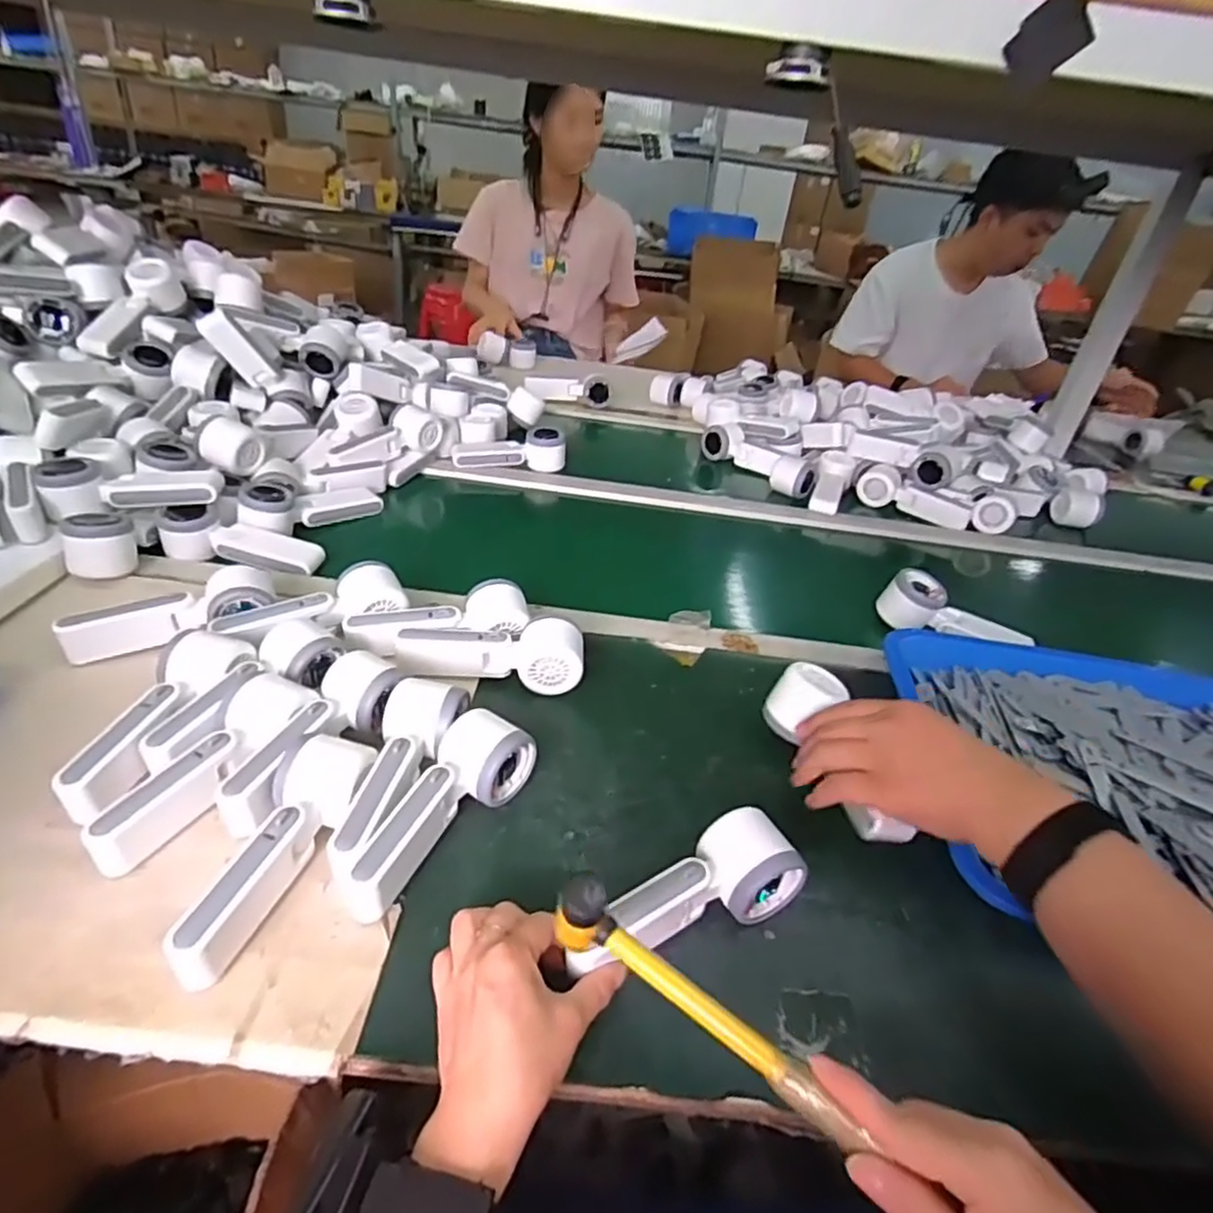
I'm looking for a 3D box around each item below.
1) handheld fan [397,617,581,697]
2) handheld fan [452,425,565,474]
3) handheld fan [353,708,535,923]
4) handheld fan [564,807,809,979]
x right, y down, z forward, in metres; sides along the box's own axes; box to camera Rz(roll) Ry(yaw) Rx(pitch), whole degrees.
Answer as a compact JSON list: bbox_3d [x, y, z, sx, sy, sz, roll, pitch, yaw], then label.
[{"bbox_3d":[-0.104,0.043,0.623,0.164,0.046,0.054,3,33,-7],"label":"handheld fan"},{"bbox_3d":[-0.145,-0.238,1.028,0.166,0.050,0.056,-4,34,-17],"label":"handheld fan"},{"bbox_3d":[-0.123,0.136,0.484,0.060,0.053,0.168,25,37,25],"label":"handheld fan"},{"bbox_3d":[0.047,0.189,0.448,0.164,0.044,0.057,-15,39,-22],"label":"handheld fan"}]

